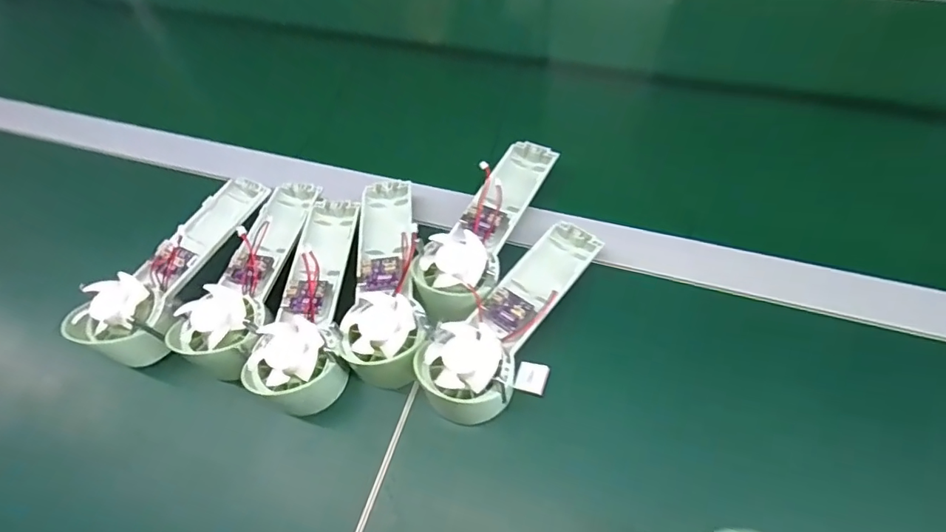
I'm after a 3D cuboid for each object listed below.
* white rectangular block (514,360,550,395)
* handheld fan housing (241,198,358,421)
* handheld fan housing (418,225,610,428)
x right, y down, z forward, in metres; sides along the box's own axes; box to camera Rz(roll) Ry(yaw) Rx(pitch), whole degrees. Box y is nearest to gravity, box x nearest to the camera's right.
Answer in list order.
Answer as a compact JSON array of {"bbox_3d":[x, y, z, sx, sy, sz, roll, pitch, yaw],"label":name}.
[{"bbox_3d":[0.041,0.078,0.355,0.021,0.008,0.020,15,59,13],"label":"white rectangular block"},{"bbox_3d":[-0.121,0.020,0.385,0.060,0.046,0.172,-2,57,3],"label":"handheld fan housing"},{"bbox_3d":[0.034,0.035,0.365,0.059,0.048,0.174,34,65,23],"label":"handheld fan housing"}]

